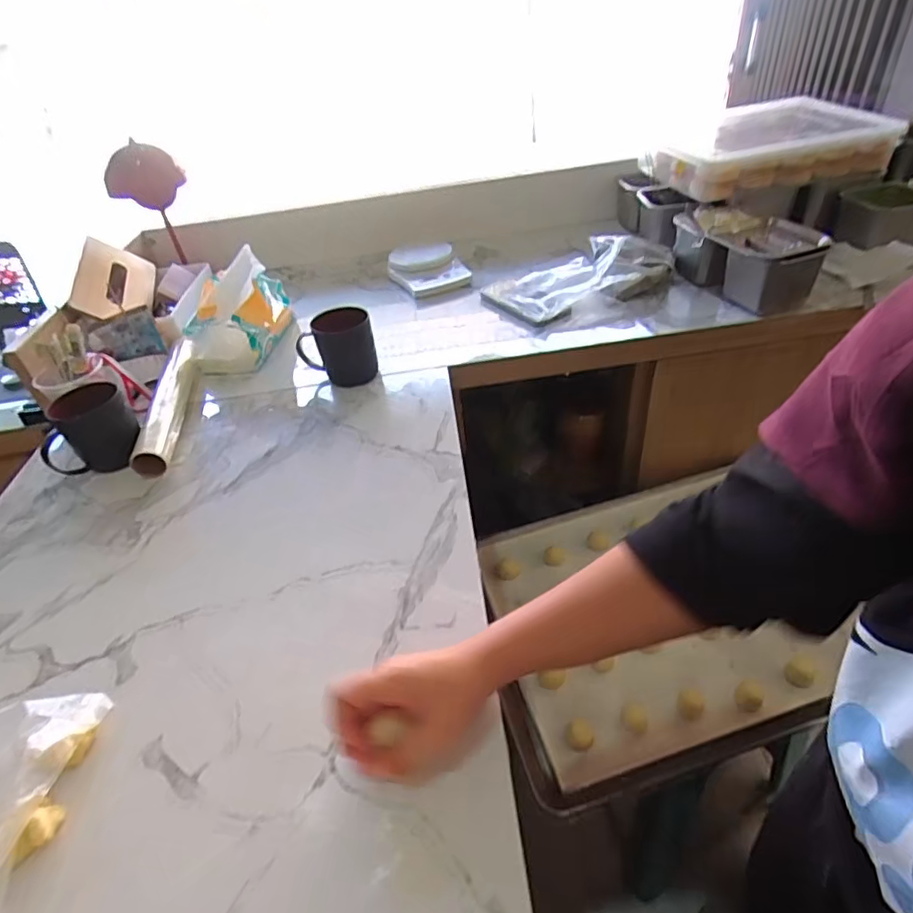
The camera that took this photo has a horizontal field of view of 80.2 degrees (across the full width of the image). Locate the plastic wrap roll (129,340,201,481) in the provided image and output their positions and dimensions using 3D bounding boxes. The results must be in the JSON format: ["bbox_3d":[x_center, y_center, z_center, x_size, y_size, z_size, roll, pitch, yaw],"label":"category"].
[{"bbox_3d":[-0.422,-0.081,0.801,0.056,0.046,0.305,-12,41,-6],"label":"plastic wrap roll"}]

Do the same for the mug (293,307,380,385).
[{"bbox_3d":[-0.178,-0.158,0.800,0.110,0.103,0.076,-15,41,-9],"label":"mug"}]

